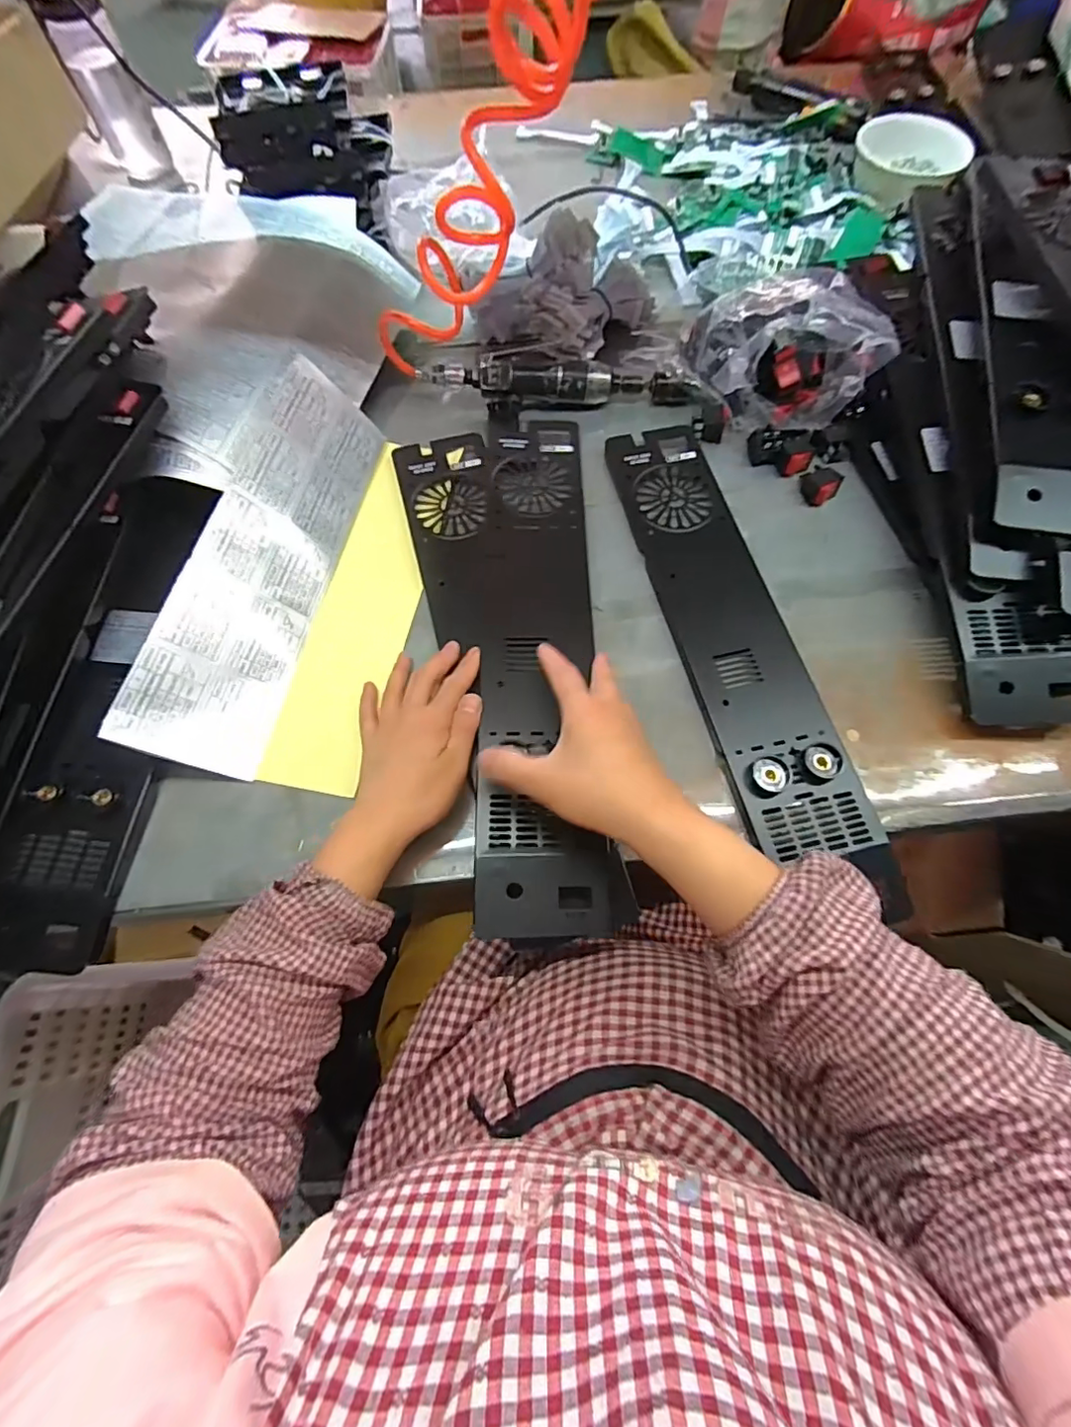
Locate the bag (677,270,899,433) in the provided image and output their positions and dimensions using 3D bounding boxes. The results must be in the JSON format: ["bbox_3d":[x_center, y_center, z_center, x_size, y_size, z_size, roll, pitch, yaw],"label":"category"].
[{"bbox_3d":[0.243,-0.355,0.541,0.173,0.119,0.116,5,68,3],"label":"bag"}]

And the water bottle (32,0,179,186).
[{"bbox_3d":[-0.547,-0.814,0.717,0.084,0.201,0.075,-28,70,-10],"label":"water bottle"}]

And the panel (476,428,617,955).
[{"bbox_3d":[0.003,-0.069,0.479,0.098,0.019,0.487,0,66,1],"label":"panel"}]

